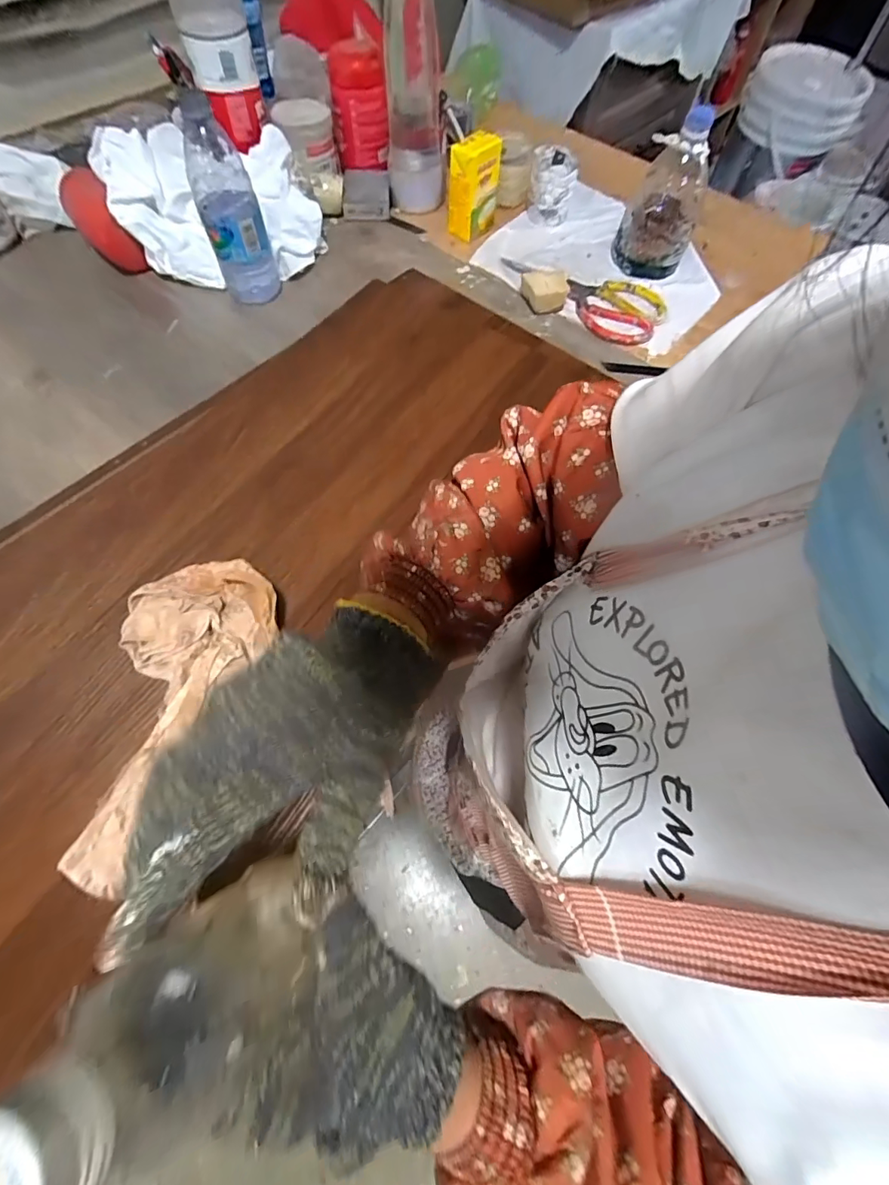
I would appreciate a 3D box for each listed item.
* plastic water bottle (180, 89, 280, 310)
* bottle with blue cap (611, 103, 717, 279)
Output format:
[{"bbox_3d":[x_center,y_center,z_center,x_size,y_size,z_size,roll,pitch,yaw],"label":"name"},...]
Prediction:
[{"bbox_3d":[-0.252,-0.449,0.558,0.067,0.188,0.058,-26,69,-15],"label":"plastic water bottle"},{"bbox_3d":[0.300,-0.527,0.636,0.096,0.157,0.103,18,66,7],"label":"bottle with blue cap"}]

